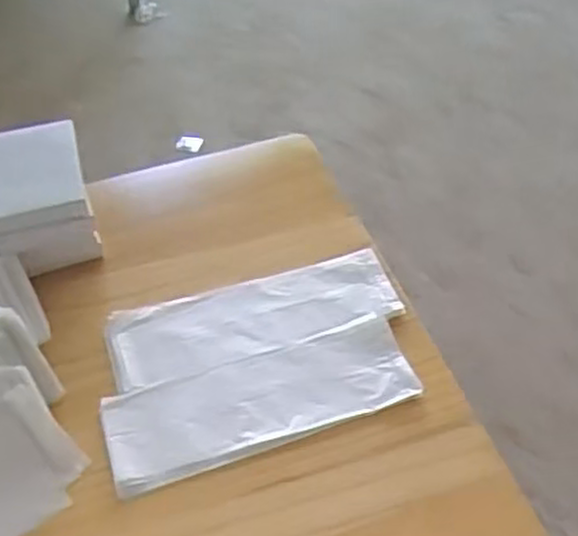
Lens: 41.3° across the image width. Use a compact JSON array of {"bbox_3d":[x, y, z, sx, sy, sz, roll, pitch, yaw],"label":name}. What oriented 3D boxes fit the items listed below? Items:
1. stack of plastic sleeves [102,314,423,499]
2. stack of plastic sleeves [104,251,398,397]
[{"bbox_3d":[-0.024,0.108,0.626,0.247,0.019,0.088,-14,48,-11],"label":"stack of plastic sleeves"},{"bbox_3d":[-0.031,0.042,0.691,0.256,0.011,0.086,-13,48,-10],"label":"stack of plastic sleeves"}]

